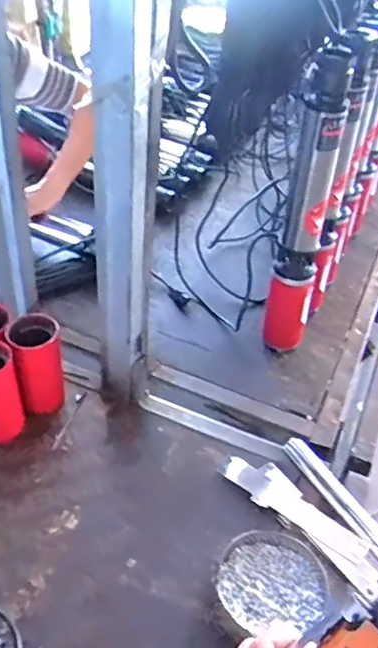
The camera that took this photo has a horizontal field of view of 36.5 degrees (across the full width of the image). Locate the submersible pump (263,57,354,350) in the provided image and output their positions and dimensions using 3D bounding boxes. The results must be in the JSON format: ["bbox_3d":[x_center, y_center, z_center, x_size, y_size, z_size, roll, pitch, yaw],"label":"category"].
[{"bbox_3d":[0.192,-0.169,0.959,0.090,0.523,0.071,13,41,8],"label":"submersible pump"}]

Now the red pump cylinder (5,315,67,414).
[{"bbox_3d":[-0.241,0.074,0.924,0.077,0.163,0.080,-7,42,-15],"label":"red pump cylinder"}]

